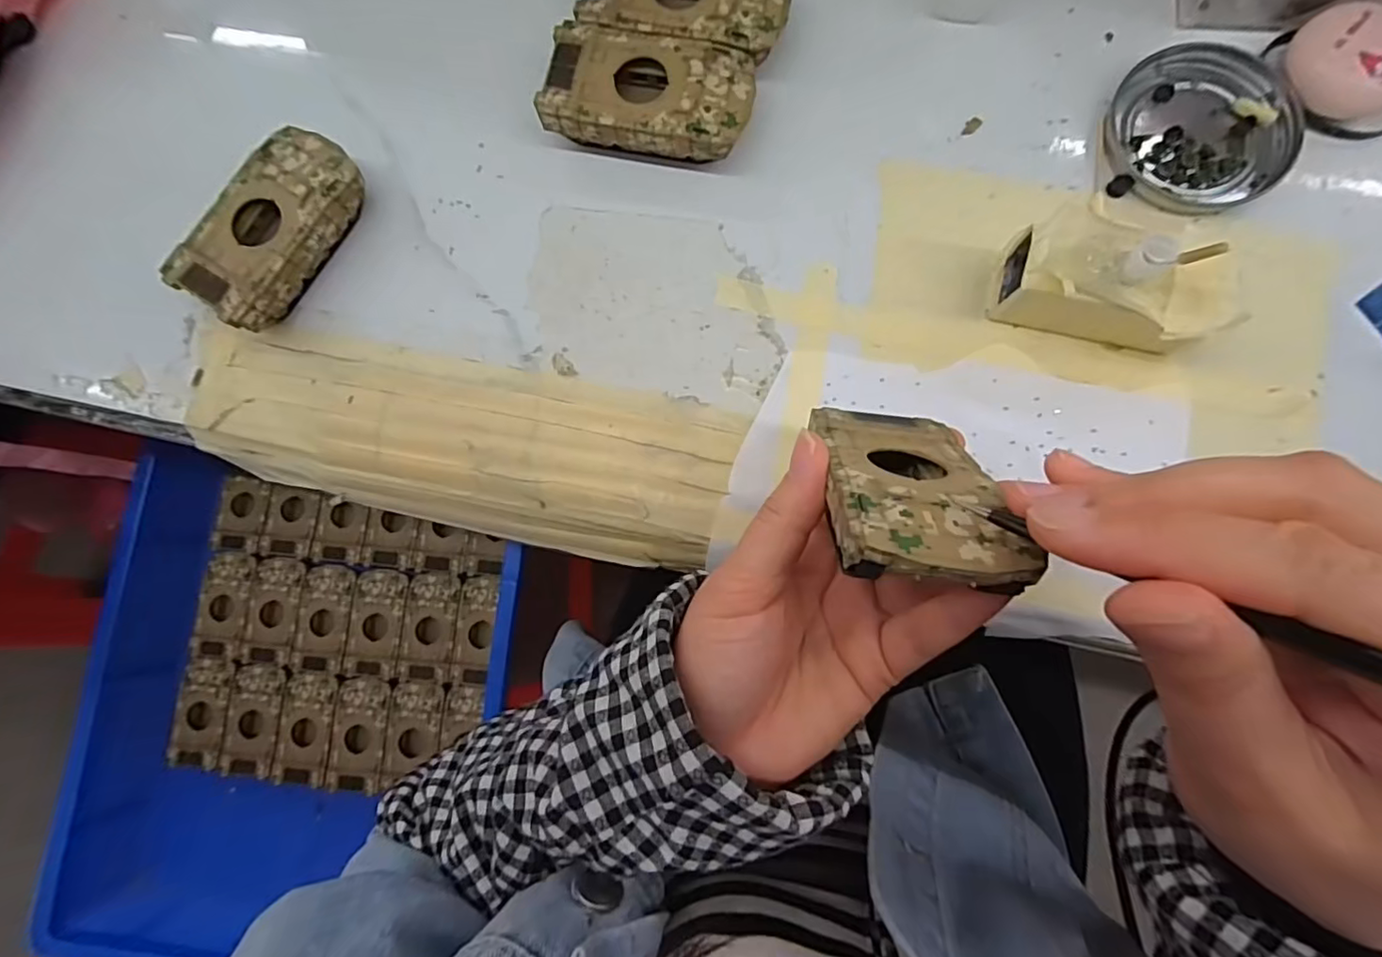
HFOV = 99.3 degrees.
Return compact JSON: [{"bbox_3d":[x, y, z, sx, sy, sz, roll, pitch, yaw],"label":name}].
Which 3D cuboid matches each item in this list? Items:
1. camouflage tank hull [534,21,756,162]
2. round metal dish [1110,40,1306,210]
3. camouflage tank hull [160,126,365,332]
[{"bbox_3d":[-0.019,-0.180,0.281,0.093,0.026,0.051,14,84,6],"label":"camouflage tank hull"},{"bbox_3d":[0.235,-0.163,0.269,0.074,0.007,0.077,-1,82,4],"label":"round metal dish"},{"bbox_3d":[-0.201,-0.121,0.286,0.051,0.027,0.094,32,86,7],"label":"camouflage tank hull"}]

